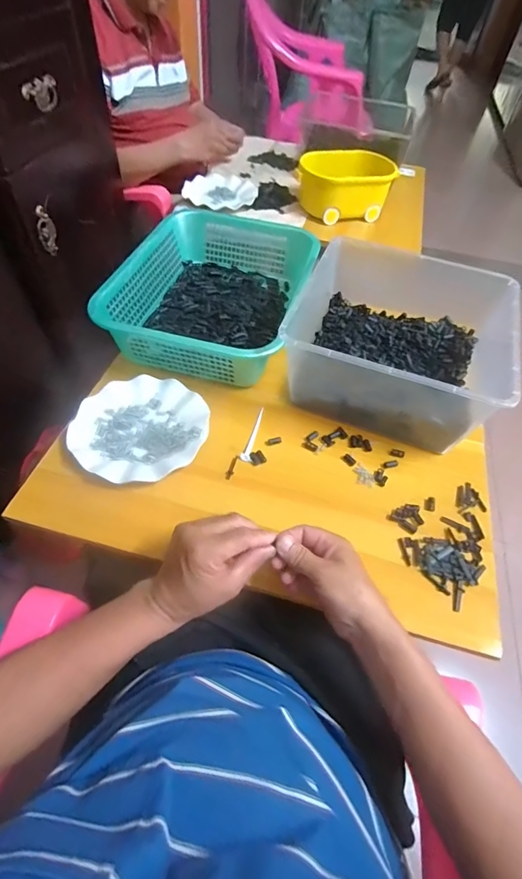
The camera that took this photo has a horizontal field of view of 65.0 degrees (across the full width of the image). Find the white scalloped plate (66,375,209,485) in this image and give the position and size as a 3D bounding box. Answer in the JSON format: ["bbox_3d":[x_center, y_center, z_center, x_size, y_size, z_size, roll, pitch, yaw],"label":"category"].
[{"bbox_3d":[-0.170,-0.016,0.580,0.182,0.023,0.167,2,52,-3],"label":"white scalloped plate"}]

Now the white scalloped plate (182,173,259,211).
[{"bbox_3d":[-0.101,-0.629,1.046,0.185,0.022,0.185,2,52,-3],"label":"white scalloped plate"}]

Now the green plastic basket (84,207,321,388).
[{"bbox_3d":[-0.073,-0.269,0.728,0.289,0.086,0.398,15,53,7],"label":"green plastic basket"}]

